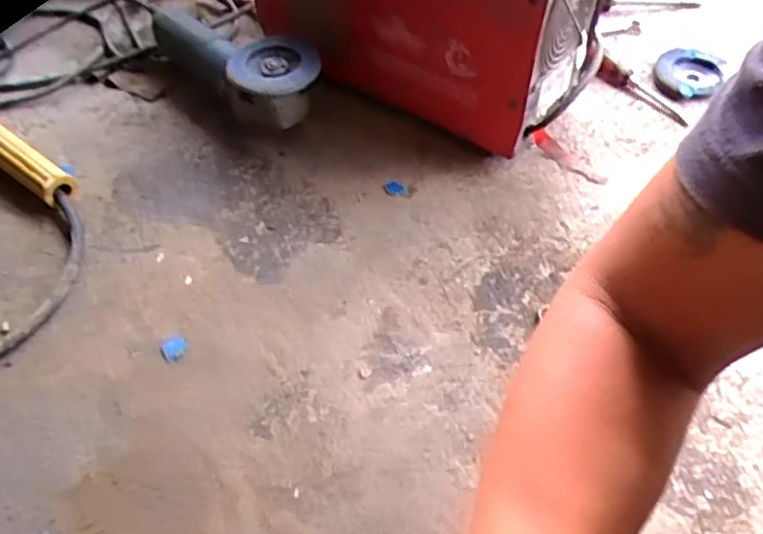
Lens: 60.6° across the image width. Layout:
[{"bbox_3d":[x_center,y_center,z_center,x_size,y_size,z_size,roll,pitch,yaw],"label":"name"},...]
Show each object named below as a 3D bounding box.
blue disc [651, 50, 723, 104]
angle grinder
[{"bbox_3d":[0.373,-0.236,0.799,0.074,0.021,0.096,21,53,16],"label":"blue disc"},{"bbox_3d":[-0.178,-0.238,0.767,0.093,0.079,0.285,-35,46,-26],"label":"angle grinder"}]

